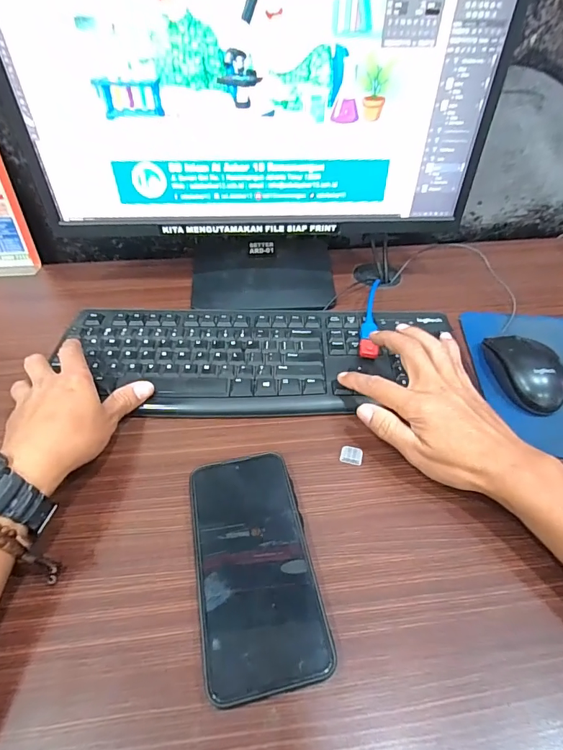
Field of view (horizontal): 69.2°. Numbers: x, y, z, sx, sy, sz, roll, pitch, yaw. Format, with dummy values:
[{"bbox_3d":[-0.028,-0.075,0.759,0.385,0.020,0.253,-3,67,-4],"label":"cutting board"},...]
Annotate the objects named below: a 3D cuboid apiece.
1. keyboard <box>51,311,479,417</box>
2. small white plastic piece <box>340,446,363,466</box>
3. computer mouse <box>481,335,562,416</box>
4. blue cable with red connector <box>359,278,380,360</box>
[{"bbox_3d":[-0.019,-0.018,0.438,0.413,0.018,0.144,1,46,0],"label":"keyboard"},{"bbox_3d":[0.062,0.071,0.361,0.019,0.007,0.015,13,47,12],"label":"small white plastic piece"},{"bbox_3d":[0.249,-0.006,0.416,0.051,0.040,0.096,-6,46,-6],"label":"computer mouse"},{"bbox_3d":[0.104,-0.069,0.466,0.019,0.013,0.134,9,49,8],"label":"blue cable with red connector"}]

